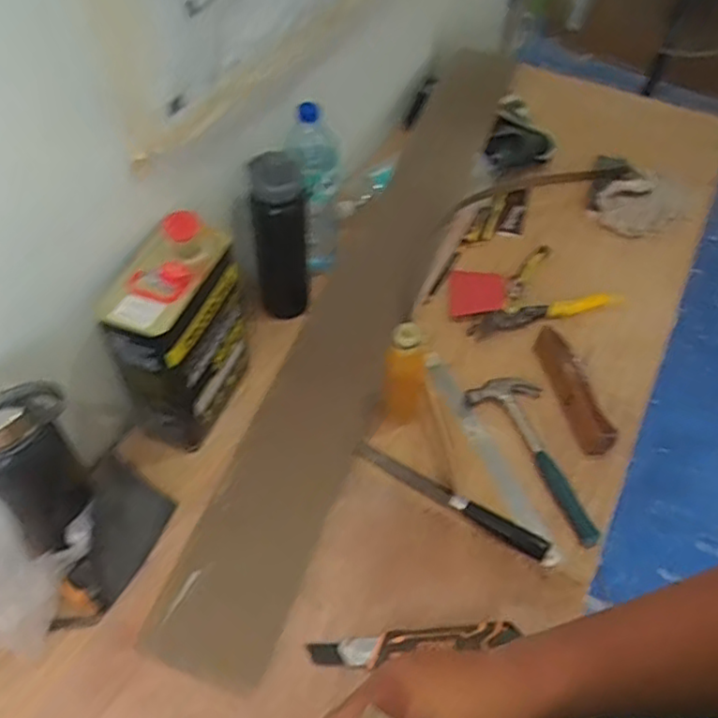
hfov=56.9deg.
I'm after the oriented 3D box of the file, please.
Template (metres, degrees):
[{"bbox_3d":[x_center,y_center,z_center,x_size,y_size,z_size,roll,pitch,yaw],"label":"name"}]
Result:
[{"bbox_3d":[0.120,0.176,0.831,0.274,0.024,0.032,29,57,19],"label":"file"}]

